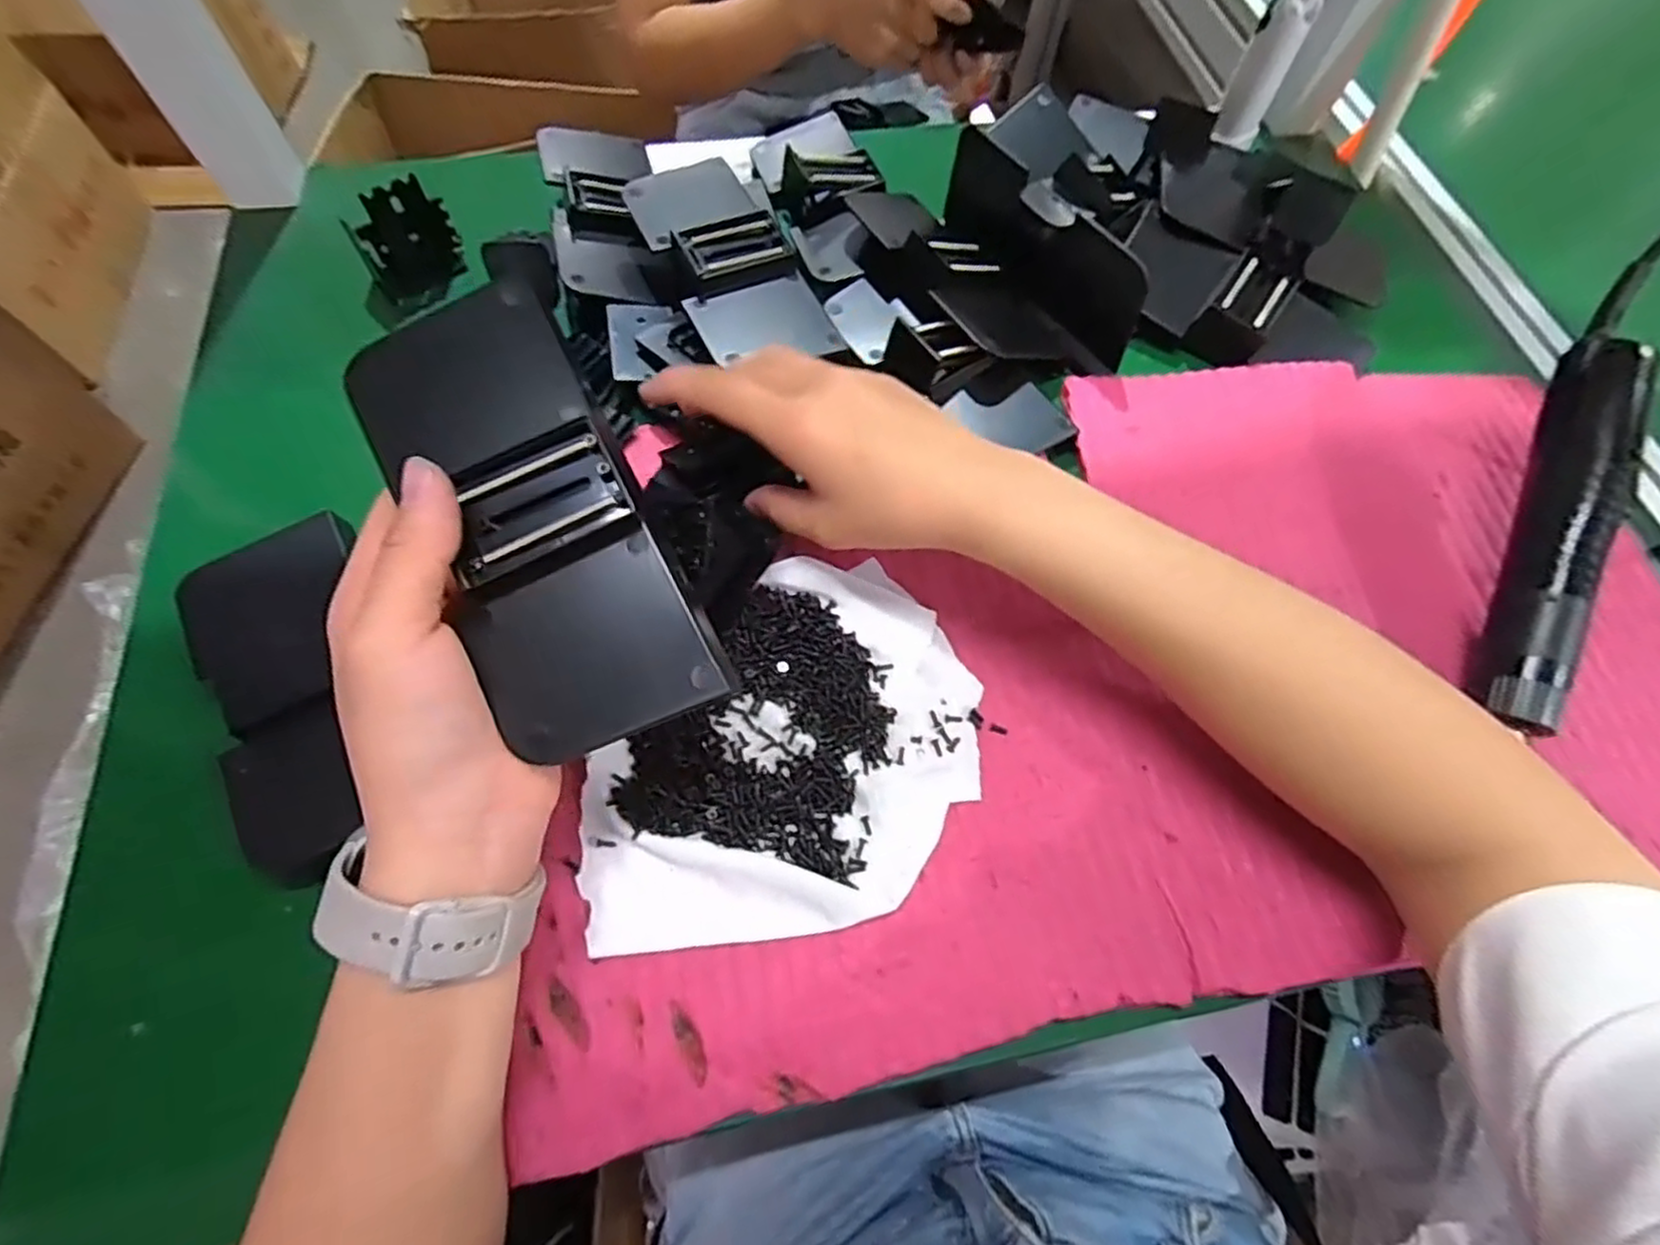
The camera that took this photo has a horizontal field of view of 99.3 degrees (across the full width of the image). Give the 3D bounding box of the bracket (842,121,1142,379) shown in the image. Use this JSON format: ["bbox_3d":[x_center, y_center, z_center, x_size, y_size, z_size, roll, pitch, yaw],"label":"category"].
[{"bbox_3d":[0.084,-0.218,0.422,0.085,0.062,0.193,-33,71,-17],"label":"bracket"}]

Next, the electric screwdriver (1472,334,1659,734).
[{"bbox_3d":[0.351,-0.046,0.337,0.028,0.030,0.198,20,83,8],"label":"electric screwdriver"}]

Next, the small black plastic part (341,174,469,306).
[{"bbox_3d":[-0.251,-0.228,0.421,0.055,0.058,0.023,-31,71,-16],"label":"small black plastic part"}]

